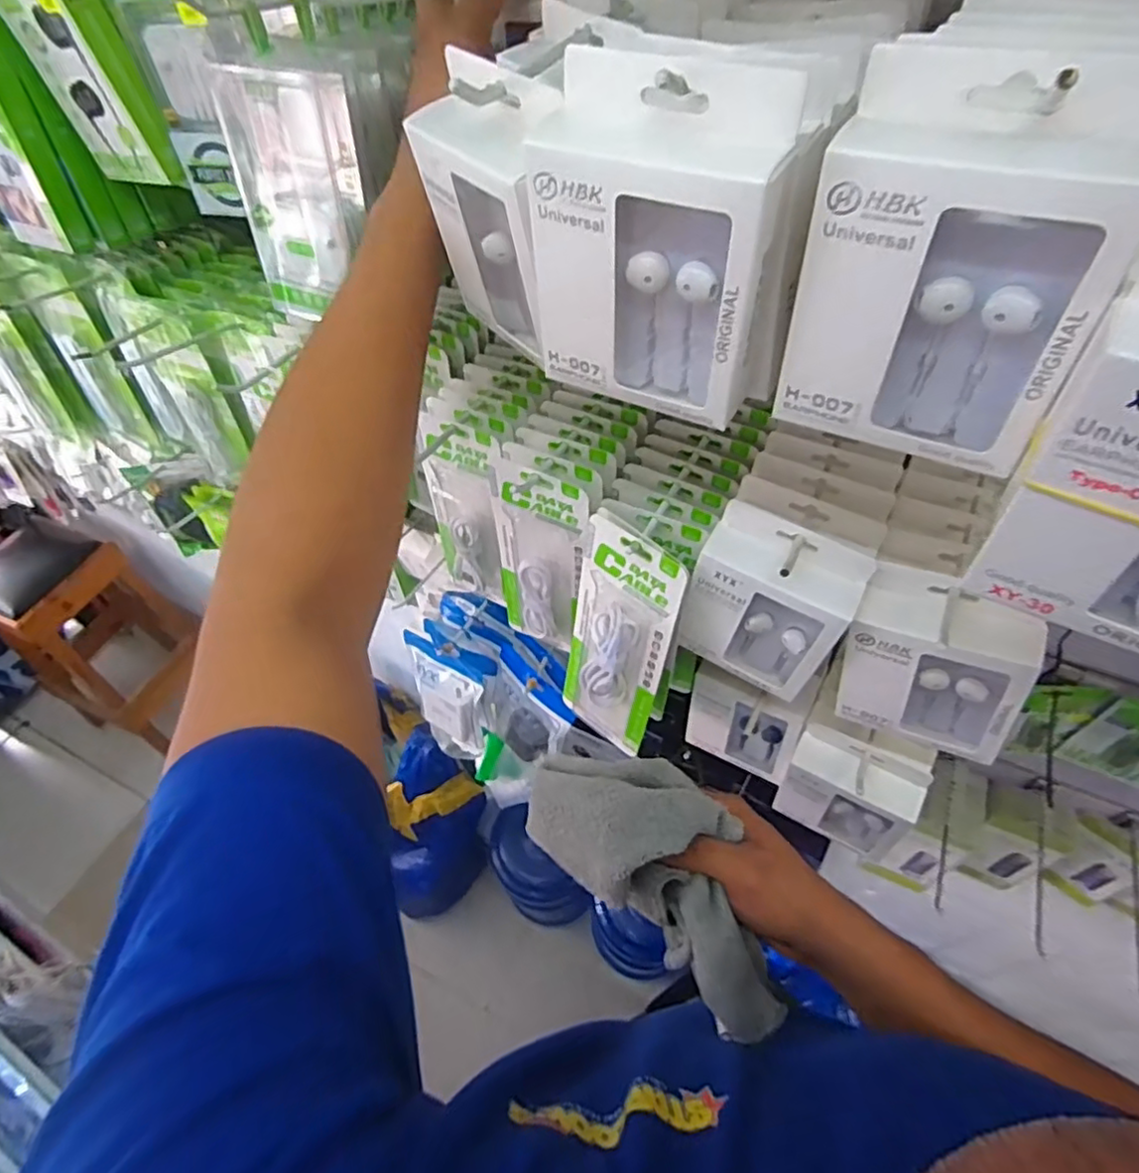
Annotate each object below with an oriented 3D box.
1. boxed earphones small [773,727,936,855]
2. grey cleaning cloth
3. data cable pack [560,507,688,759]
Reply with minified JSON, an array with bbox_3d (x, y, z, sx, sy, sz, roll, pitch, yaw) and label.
[{"bbox_3d":[0.217,0.165,0.513,0.094,0.110,0.048,20,55,17],"label":"boxed earphones small"},{"bbox_3d":[0.057,0.180,0.402,0.088,0.101,0.187,-34,81,-23],"label":"grey cleaning cloth"},{"bbox_3d":[0.033,0.046,0.462,0.080,0.189,0.020,33,46,25],"label":"data cable pack"}]

